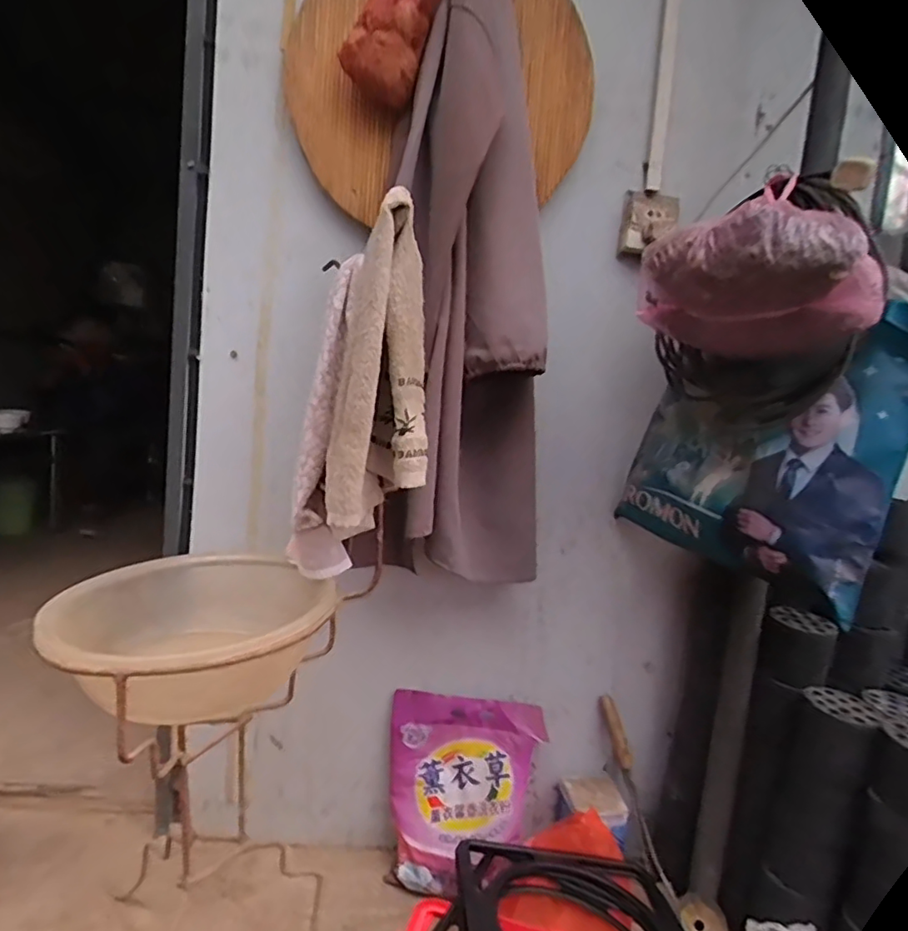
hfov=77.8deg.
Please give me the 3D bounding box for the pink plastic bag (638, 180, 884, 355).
[{"bbox_3d":[0.369,-0.227,0.706,0.152,0.149,0.248,3,6,-19],"label":"pink plastic bag"}]

